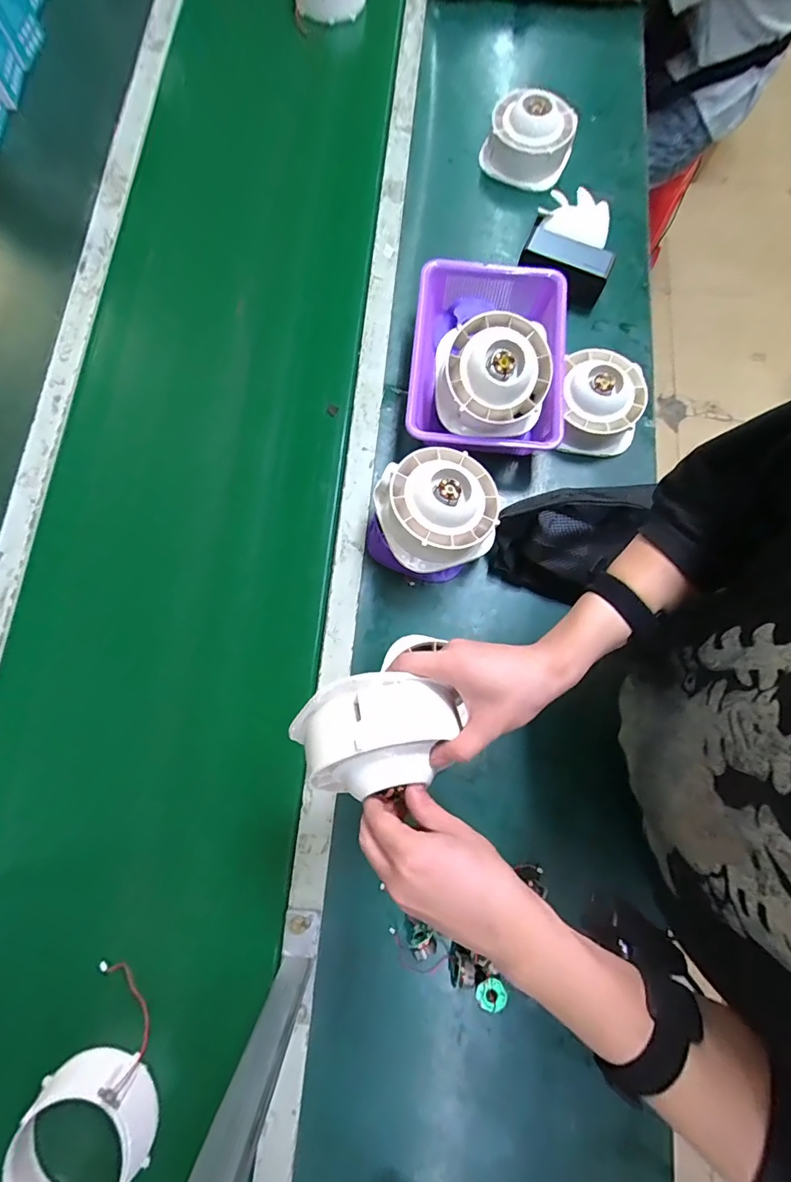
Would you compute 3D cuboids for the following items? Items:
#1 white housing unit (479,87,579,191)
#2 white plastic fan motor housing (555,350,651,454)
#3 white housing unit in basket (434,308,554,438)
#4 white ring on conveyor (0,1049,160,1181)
[{"bbox_3d":[0.214,-0.721,0.746,0.140,0.070,0.115,18,78,3],"label":"white housing unit"},{"bbox_3d":[0.285,-0.263,0.654,0.117,0.073,0.130,7,78,0],"label":"white plastic fan motor housing"},{"bbox_3d":[0.123,-0.266,0.588,0.138,0.085,0.119,3,78,-1],"label":"white housing unit in basket"},{"bbox_3d":[-0.315,0.550,0.473,0.107,0.071,0.120,-14,78,-4],"label":"white ring on conveyor"}]

